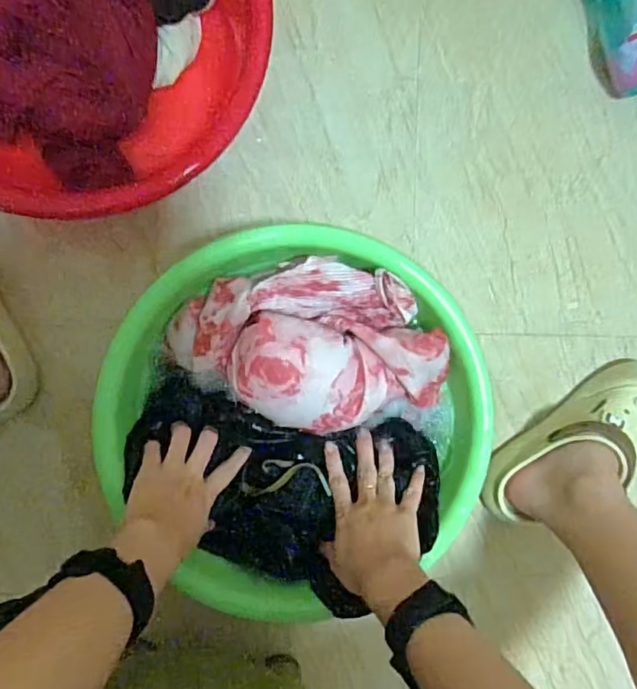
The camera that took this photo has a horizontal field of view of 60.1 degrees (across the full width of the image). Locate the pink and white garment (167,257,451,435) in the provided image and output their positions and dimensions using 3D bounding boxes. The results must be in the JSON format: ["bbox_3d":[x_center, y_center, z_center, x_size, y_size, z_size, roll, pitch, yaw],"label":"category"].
[{"bbox_3d":[-0.007,0.005,0.521,0.247,0.060,0.155,-12,93,-7],"label":"pink and white garment"}]

